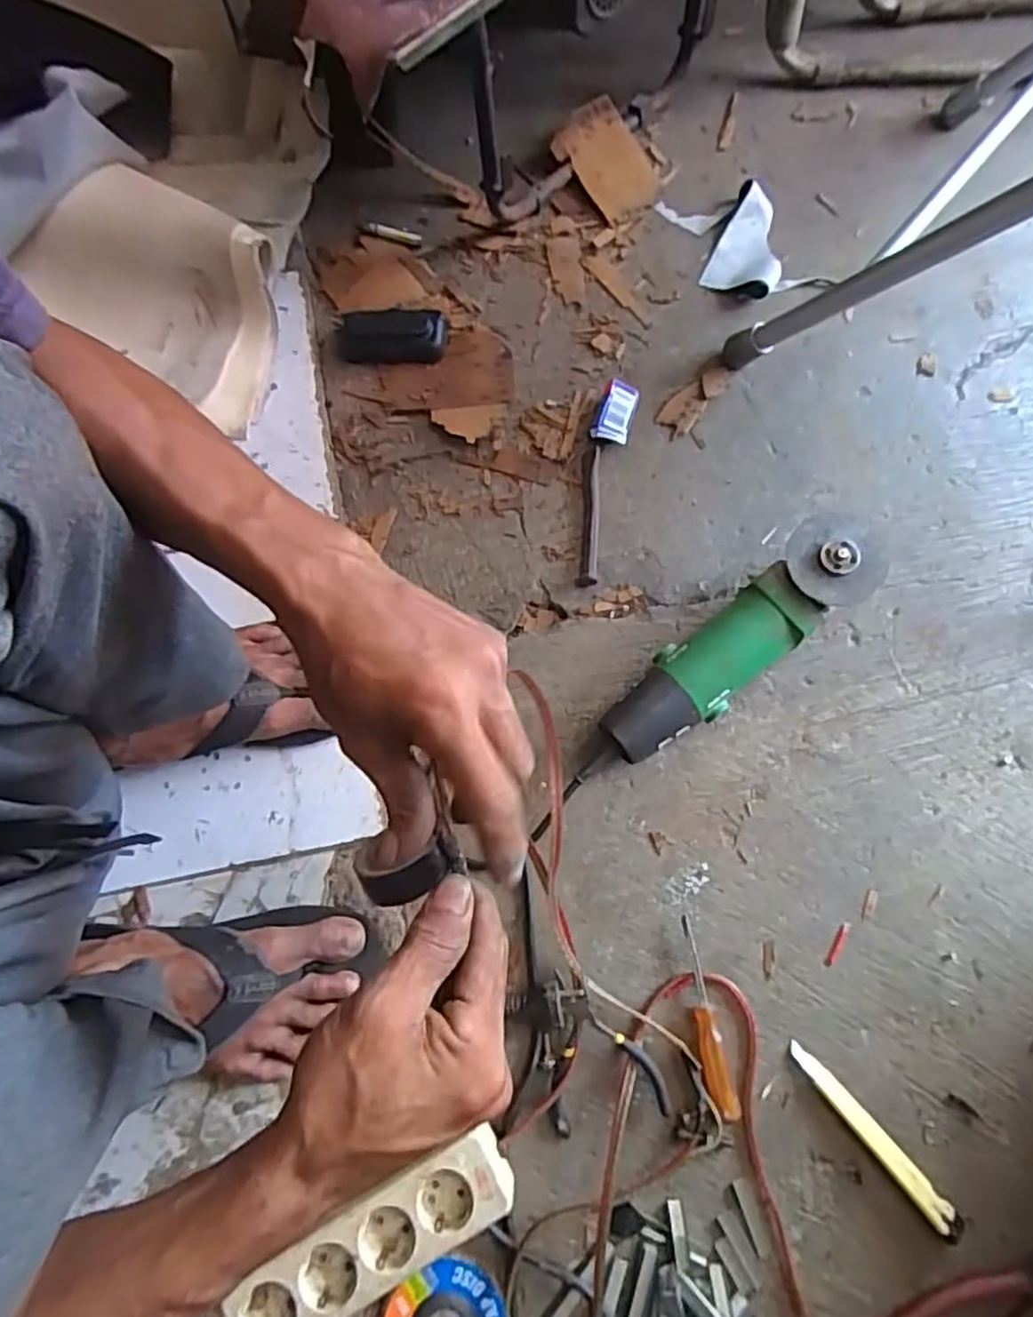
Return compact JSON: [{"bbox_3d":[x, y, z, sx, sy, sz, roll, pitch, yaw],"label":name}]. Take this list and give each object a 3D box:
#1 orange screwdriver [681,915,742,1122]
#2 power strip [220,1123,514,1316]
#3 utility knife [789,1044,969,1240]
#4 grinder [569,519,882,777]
[{"bbox_3d":[0.143,0.274,0.538,0.023,0.021,0.137,-10,74,-1],"label":"orange screwdriver"},{"bbox_3d":[-0.098,0.407,0.492,0.202,0.044,0.065,-31,76,-7],"label":"power strip"},{"bbox_3d":[0.264,0.351,0.516,0.020,0.017,0.152,-39,77,-9],"label":"utility knife"},{"bbox_3d":[0.171,-0.003,0.582,0.286,0.088,0.067,-38,77,-7],"label":"grinder"}]

